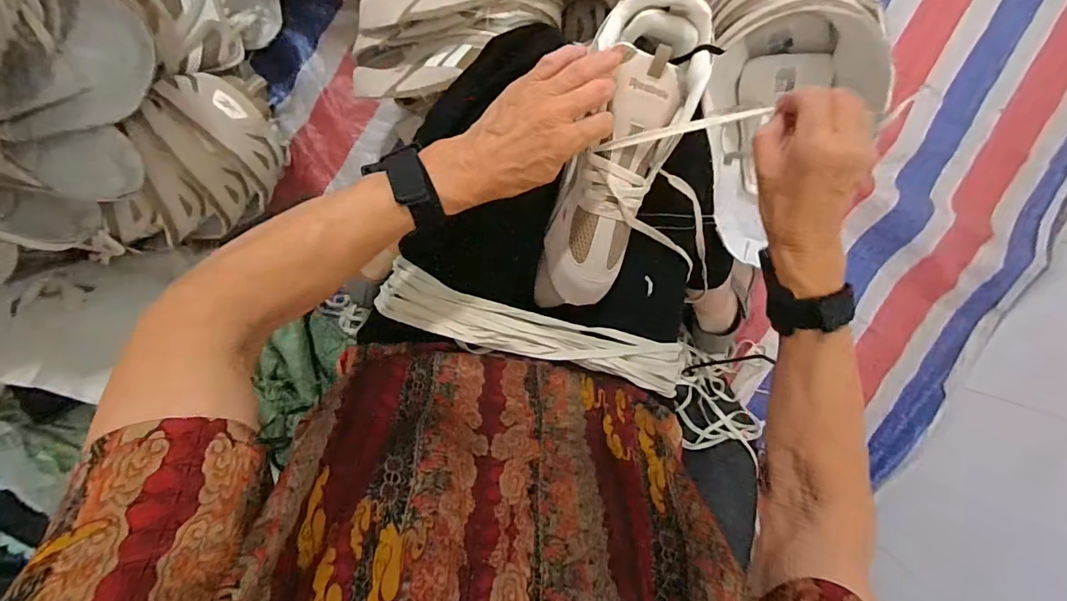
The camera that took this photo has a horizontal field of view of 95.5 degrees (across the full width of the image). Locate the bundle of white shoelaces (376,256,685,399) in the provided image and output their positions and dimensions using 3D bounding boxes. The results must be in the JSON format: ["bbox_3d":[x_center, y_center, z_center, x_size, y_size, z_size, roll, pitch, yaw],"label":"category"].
[{"bbox_3d":[0.004,0.033,0.456,0.300,0.043,0.053,17,94,-7],"label":"bundle of white shoelaces"}]

